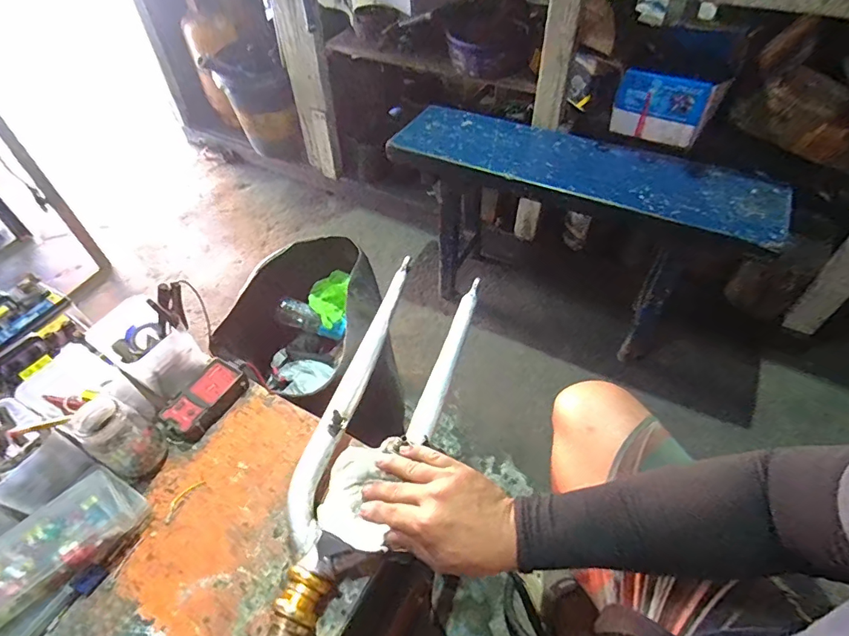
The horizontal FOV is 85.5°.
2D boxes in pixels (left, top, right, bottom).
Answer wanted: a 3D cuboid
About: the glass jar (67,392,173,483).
[{"bbox_3d":[-0.359,0.143,0.547,0.067,0.097,0.061,27,57,23],"label":"glass jar"}]

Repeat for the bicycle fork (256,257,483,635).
[{"bbox_3d":[-0.079,0.168,0.512,0.128,0.096,0.560,13,53,13],"label":"bicycle fork"}]

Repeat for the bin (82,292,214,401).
[{"bbox_3d":[-0.382,0.042,0.641,0.126,0.075,0.089,27,56,23],"label":"bin"}]

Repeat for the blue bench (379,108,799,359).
[{"bbox_3d":[0.342,-0.222,1.179,0.827,0.419,0.247,22,55,20],"label":"blue bench"}]

